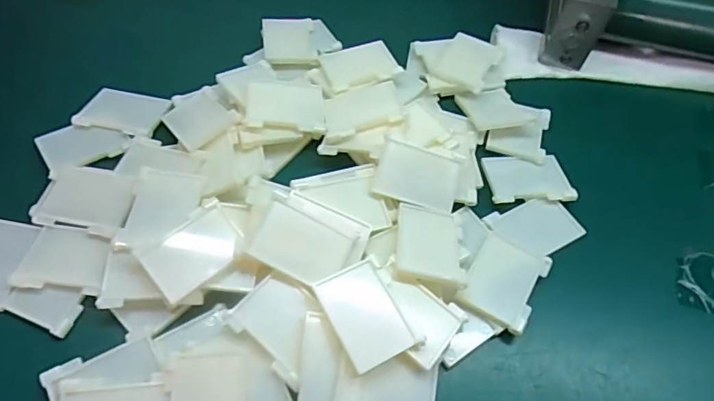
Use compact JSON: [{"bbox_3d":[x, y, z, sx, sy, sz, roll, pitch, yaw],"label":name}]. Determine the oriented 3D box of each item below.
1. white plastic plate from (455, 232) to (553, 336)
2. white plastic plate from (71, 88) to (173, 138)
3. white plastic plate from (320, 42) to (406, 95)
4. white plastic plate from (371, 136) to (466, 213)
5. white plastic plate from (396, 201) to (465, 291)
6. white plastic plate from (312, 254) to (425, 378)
[{"bbox_3d":[0.105,0.057,0.366,0.049,0.010,0.066,29,60,15],"label":"white plastic plate"},{"bbox_3d":[-0.200,-0.077,0.441,0.068,0.006,0.047,12,57,4],"label":"white plastic plate"},{"bbox_3d":[0.003,-0.122,0.467,0.065,0.011,0.054,-12,58,-12],"label":"white plastic plate"},{"bbox_3d":[0.046,-0.019,0.390,0.062,0.005,0.046,15,80,-4],"label":"white plastic plate"},{"bbox_3d":[0.052,0.031,0.365,0.048,0.004,0.062,11,49,-3],"label":"white plastic plate"},{"bbox_3d":[0.006,0.070,0.326,0.048,0.005,0.064,-22,61,-17],"label":"white plastic plate"}]

